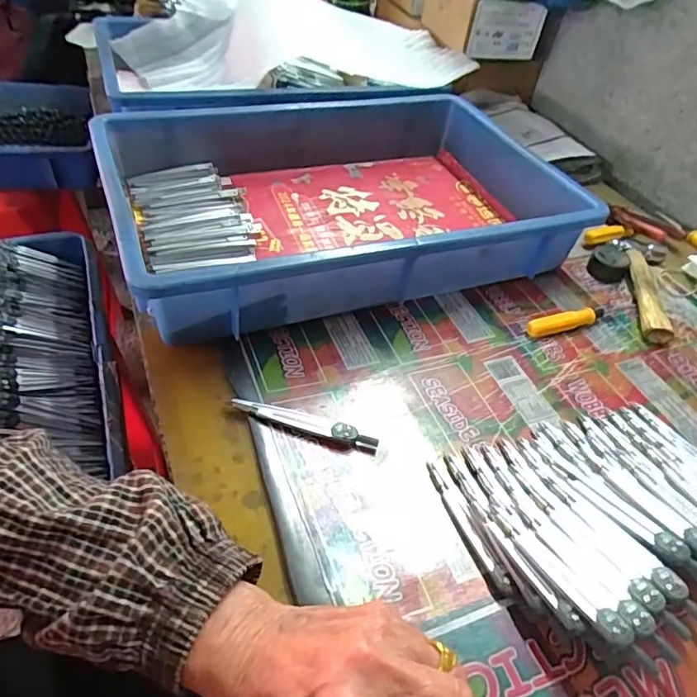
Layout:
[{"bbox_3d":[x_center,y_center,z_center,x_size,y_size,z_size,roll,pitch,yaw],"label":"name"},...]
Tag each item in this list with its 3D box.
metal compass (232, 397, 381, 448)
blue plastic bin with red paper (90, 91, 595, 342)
[{"bbox_3d":[-0.031,0.052,0.381,0.105,0.010,0.016,15,46,7],"label":"metal compass"},{"bbox_3d":[-0.008,-0.159,0.544,0.430,0.083,0.308,-13,49,-19],"label":"blue plastic bin with red paper"}]

